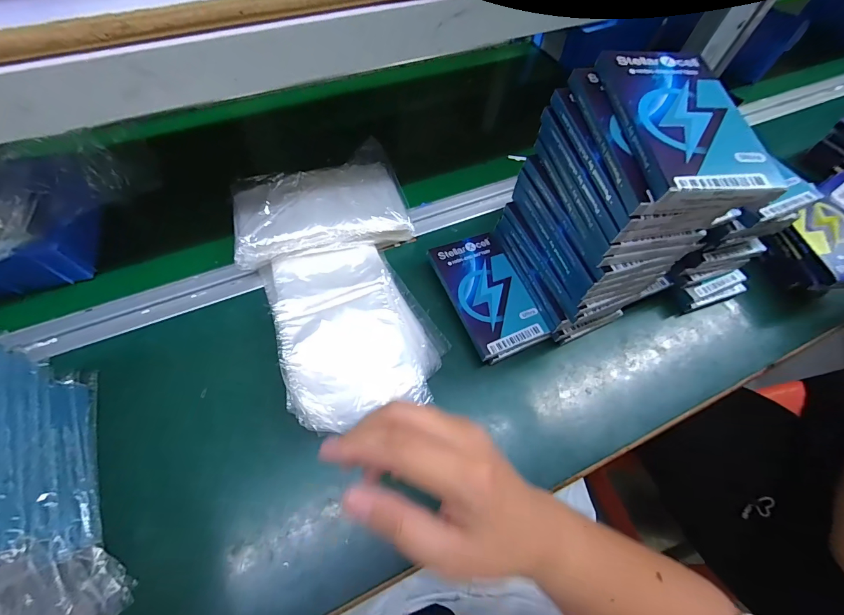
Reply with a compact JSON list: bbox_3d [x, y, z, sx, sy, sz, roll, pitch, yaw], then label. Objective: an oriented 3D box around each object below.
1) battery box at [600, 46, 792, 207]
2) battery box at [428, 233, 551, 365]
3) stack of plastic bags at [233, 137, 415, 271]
[{"bbox_3d":[0.177,-0.127,0.246,0.084,0.019,0.137,-2,65,-4],"label":"battery box"},{"bbox_3d":[0.068,-0.016,0.374,0.075,0.012,0.132,-18,63,-12],"label":"battery box"},{"bbox_3d":[-0.111,-0.124,0.406,0.183,0.028,0.142,-13,62,-9],"label":"stack of plastic bags"}]

